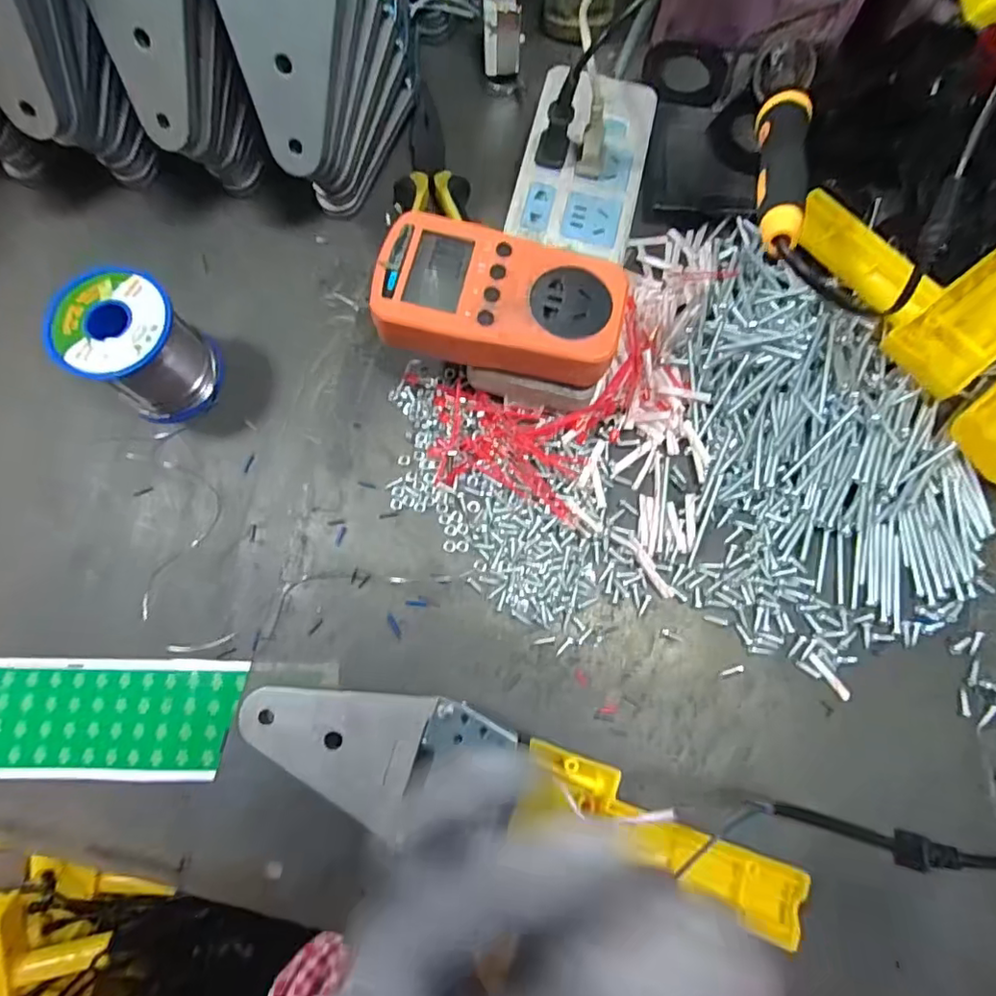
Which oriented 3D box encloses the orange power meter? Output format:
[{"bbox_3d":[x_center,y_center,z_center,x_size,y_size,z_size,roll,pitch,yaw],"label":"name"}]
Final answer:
[{"bbox_3d":[0.001,-0.104,0.301,0.125,0.027,0.072,12,77,3],"label":"orange power meter"}]

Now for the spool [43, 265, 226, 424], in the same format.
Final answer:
[{"bbox_3d":[-0.208,-0.087,0.331,0.065,0.062,0.062,0,77,1],"label":"spool"}]

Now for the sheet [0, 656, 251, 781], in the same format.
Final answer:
[{"bbox_3d":[-0.227,0.121,0.312,0.164,0.006,0.062,0,74,2],"label":"sheet"}]

